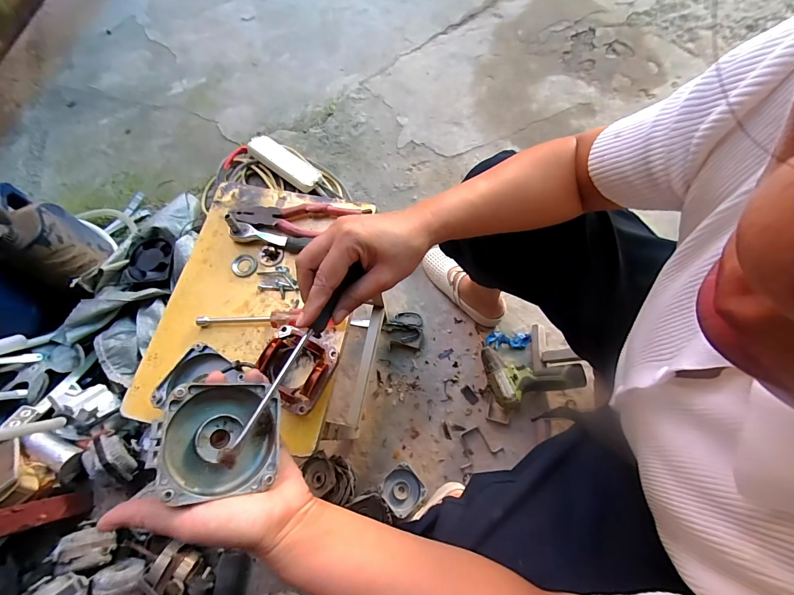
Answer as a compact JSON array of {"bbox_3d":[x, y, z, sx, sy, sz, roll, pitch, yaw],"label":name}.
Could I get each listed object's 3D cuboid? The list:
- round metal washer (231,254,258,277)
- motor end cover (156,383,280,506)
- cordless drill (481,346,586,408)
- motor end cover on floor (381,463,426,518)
[{"bbox_3d":[-0.205,-0.044,0.478,0.035,0.006,0.033,0,69,0],"label":"round metal washer"},{"bbox_3d":[-0.137,0.110,0.282,0.081,0.029,0.077,7,65,-32],"label":"motor end cover"},{"bbox_3d":[0.299,0.177,0.800,0.212,0.057,0.135,-1,68,17],"label":"cordless drill"},{"bbox_3d":[0.013,0.411,0.765,0.080,0.034,0.081,-39,74,-11],"label":"motor end cover on floor"}]

